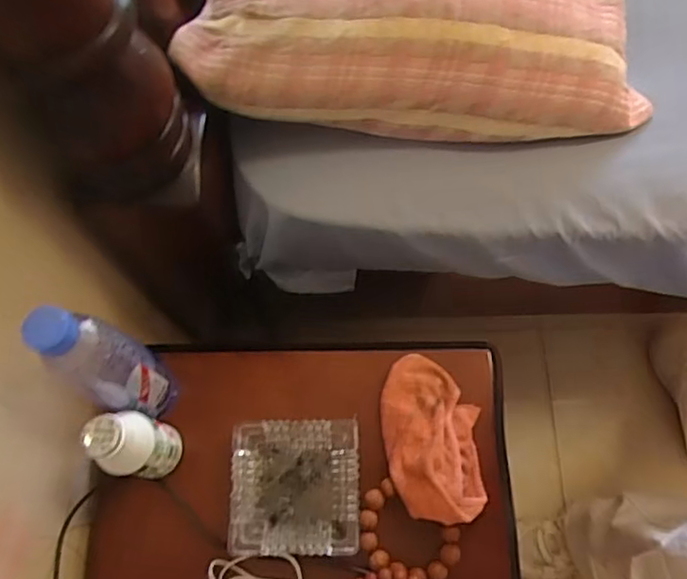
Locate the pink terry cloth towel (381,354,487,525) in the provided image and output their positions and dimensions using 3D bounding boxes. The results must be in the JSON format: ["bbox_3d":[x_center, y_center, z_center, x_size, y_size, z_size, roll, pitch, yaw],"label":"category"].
[{"bbox_3d":[0.084,0.135,0.563,0.091,0.028,0.149,0,70,1],"label":"pink terry cloth towel"}]

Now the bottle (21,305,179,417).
[{"bbox_3d":[-0.186,0.062,0.488,0.052,0.194,0.053,-15,70,-4],"label":"bottle"}]

